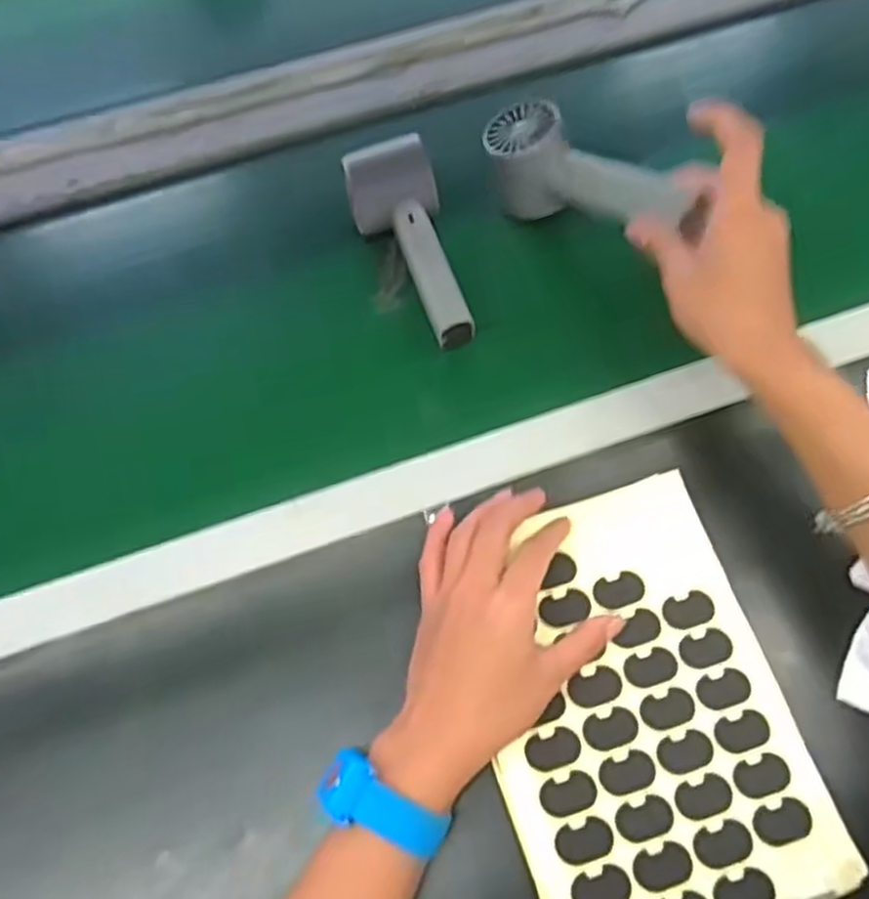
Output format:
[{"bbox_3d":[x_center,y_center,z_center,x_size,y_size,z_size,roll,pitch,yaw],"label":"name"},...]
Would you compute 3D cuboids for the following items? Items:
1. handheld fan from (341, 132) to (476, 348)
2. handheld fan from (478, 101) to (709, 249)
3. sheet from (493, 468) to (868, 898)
[{"bbox_3d":[-0.014,-0.133,0.497,0.055,0.058,0.144,-18,63,-7],"label":"handheld fan"},{"bbox_3d":[0.103,-0.173,0.486,0.159,0.056,0.044,33,69,29],"label":"handheld fan"},{"bbox_3d":[0.104,0.133,0.395,0.151,0.008,0.222,-16,65,-6],"label":"sheet"}]

